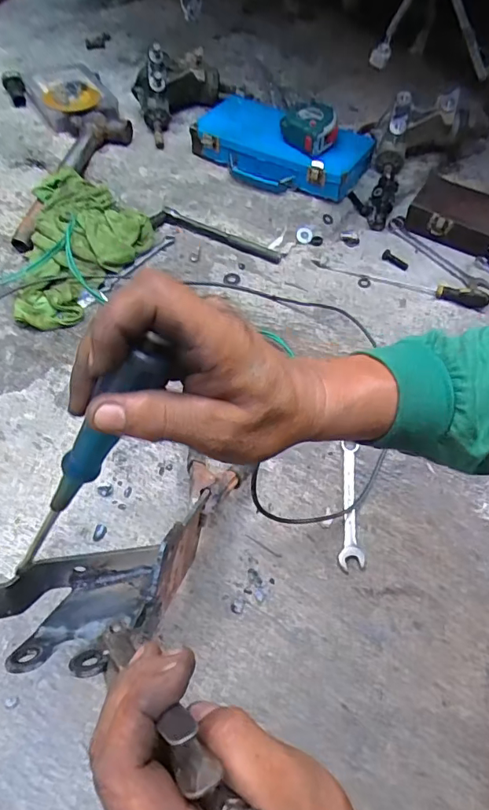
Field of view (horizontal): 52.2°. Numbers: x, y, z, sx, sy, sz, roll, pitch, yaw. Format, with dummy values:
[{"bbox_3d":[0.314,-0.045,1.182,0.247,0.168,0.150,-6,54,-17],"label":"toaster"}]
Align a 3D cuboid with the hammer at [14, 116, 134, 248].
[{"bbox_3d":[-0.326,-0.409,0.908,0.094,0.060,0.349,16,59,12],"label":"hammer"}]

